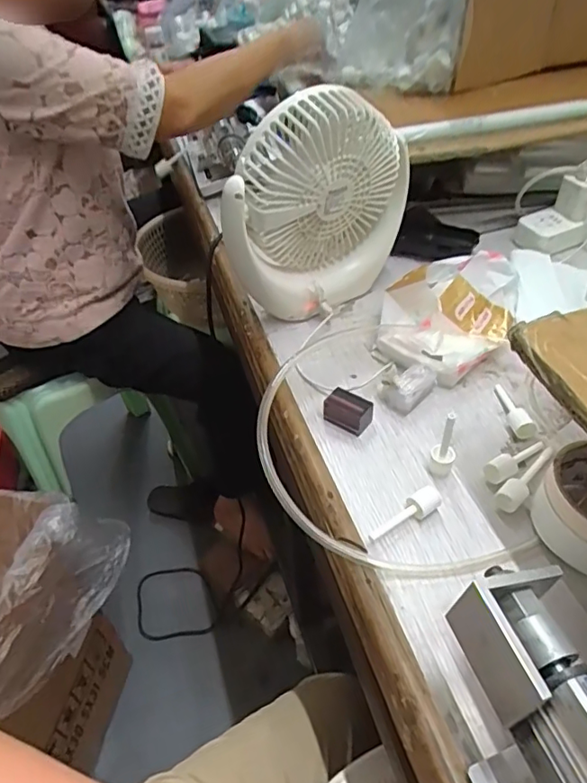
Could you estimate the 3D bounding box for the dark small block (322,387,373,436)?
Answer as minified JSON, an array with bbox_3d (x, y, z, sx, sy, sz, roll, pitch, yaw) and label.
[{"bbox_3d":[0.049,0.017,0.497,0.038,0.027,0.026,31,55,31],"label":"dark small block"}]

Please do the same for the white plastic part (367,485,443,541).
[{"bbox_3d":[0.082,0.094,0.420,0.065,0.014,0.015,-24,48,-18],"label":"white plastic part"}]

